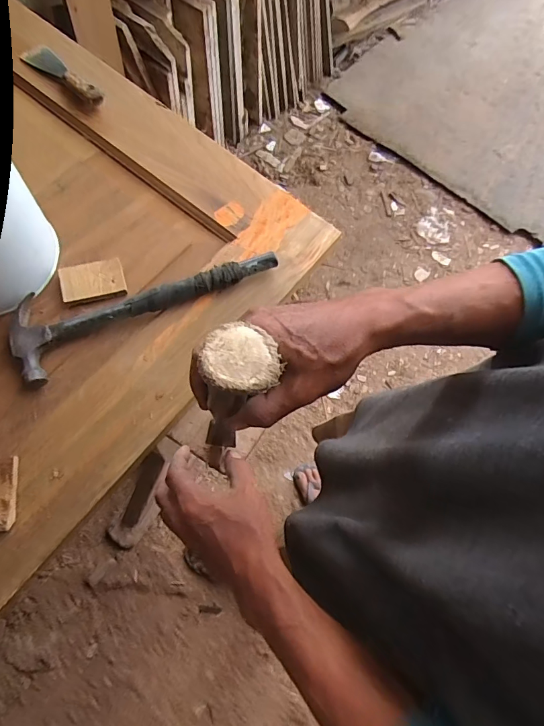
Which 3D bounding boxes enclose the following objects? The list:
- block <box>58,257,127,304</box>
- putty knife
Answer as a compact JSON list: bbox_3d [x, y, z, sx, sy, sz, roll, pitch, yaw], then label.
[{"bbox_3d":[-0.231,-0.105,0.553,0.075,0.017,0.055,-15,71,-12],"label":"block"},{"bbox_3d":[-0.315,-0.442,0.651,0.170,0.017,0.038,38,70,9],"label":"putty knife"}]

